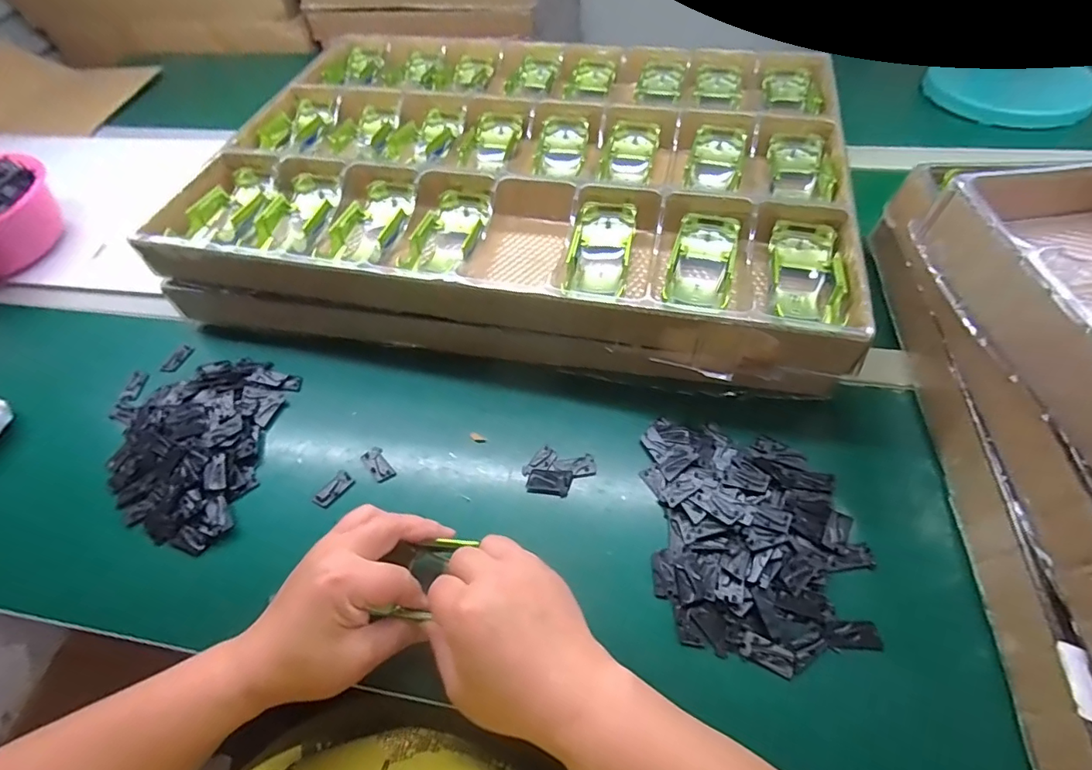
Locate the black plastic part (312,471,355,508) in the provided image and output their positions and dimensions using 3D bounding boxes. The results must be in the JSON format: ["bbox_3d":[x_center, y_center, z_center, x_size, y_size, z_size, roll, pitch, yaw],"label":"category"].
[{"bbox_3d":[-0.184,0.091,0.439,0.017,0.005,0.034,32,63,25],"label":"black plastic part"}]

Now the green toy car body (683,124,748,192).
[{"bbox_3d":[0.181,-0.239,0.539,0.054,0.023,0.098,13,56,14],"label":"green toy car body"}]

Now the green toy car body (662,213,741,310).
[{"bbox_3d":[0.143,-0.114,0.462,0.055,0.031,0.098,11,56,12],"label":"green toy car body"}]

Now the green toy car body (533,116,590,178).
[{"bbox_3d":[0.020,-0.269,0.575,0.054,0.033,0.077,4,54,8],"label":"green toy car body"}]

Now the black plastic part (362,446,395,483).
[{"bbox_3d":[-0.149,0.071,0.450,0.018,0.005,0.034,-32,58,-17],"label":"black plastic part"}]

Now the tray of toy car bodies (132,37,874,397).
[{"bbox_3d":[-0.074,-0.245,0.591,0.649,0.114,0.466,9,55,11],"label":"tray of toy car bodies"}]

